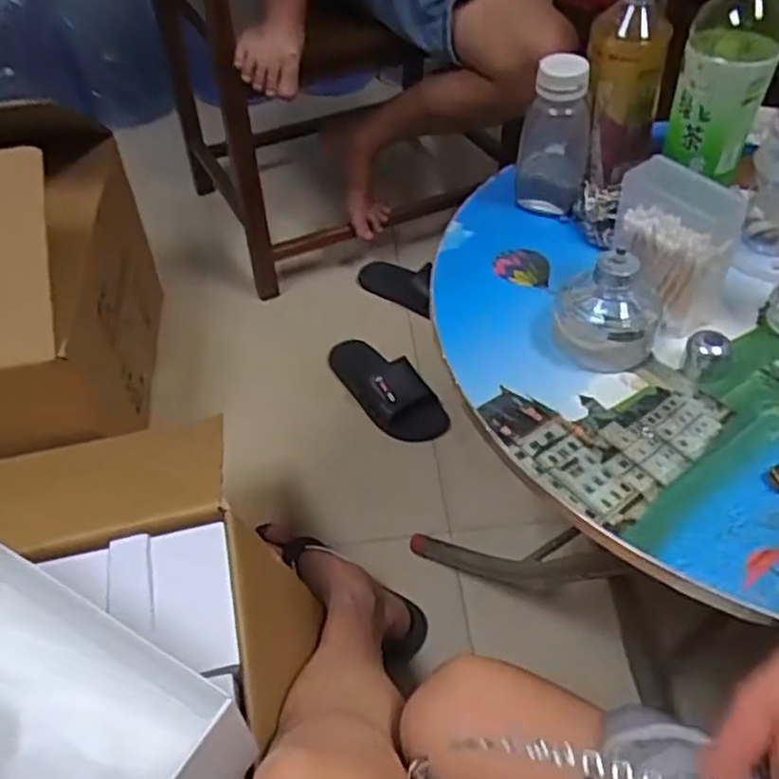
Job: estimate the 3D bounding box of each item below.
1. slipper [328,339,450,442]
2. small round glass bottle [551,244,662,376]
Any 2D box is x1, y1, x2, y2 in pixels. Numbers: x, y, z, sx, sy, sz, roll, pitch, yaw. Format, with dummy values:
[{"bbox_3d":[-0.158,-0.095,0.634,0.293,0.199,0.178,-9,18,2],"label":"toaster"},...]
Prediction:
[{"bbox_3d":[-0.011,-0.005,1.115,0.092,0.060,0.247,-28,52,-23],"label":"slipper"},{"bbox_3d":[0.155,-0.063,0.499,0.072,0.072,0.069,12,48,13],"label":"small round glass bottle"}]

